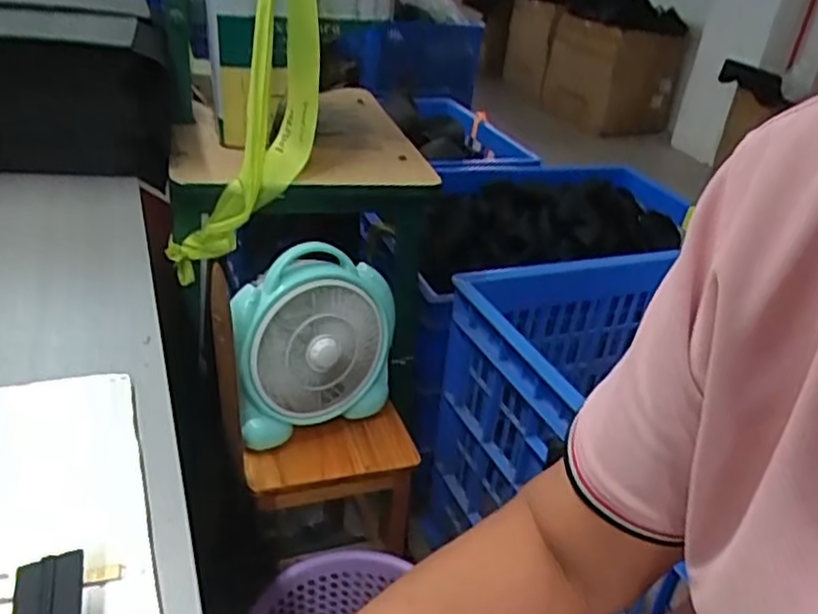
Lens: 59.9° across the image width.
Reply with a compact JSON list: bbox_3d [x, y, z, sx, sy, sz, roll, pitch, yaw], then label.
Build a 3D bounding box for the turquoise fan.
[{"bbox_3d":[-0.123,0.045,0.924,0.226,0.218,0.077,-12,35,-31],"label":"turquoise fan"}]

